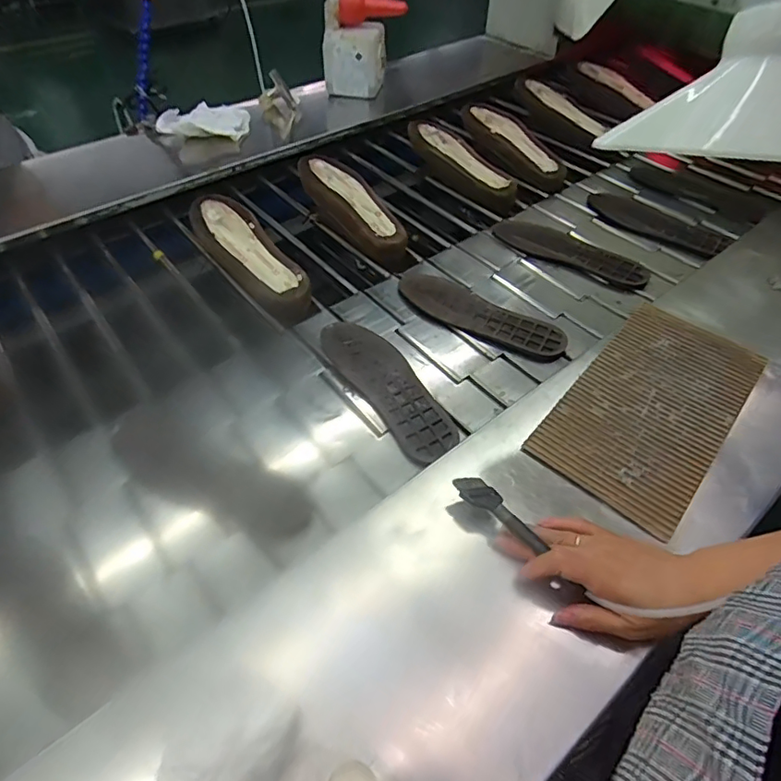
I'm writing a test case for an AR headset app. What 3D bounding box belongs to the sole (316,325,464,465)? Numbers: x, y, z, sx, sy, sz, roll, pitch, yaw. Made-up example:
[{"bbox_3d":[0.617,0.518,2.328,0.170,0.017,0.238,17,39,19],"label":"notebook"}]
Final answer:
[{"bbox_3d":[-0.003,-0.008,0.649,0.079,0.015,0.243,-27,55,-22],"label":"sole"}]

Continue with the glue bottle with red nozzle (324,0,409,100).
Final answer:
[{"bbox_3d":[-0.058,-0.732,1.094,0.181,0.190,0.066,3,52,9],"label":"glue bottle with red nozzle"}]

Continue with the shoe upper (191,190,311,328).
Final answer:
[{"bbox_3d":[-0.205,-0.199,0.773,0.092,0.073,0.263,-36,58,-24],"label":"shoe upper"}]

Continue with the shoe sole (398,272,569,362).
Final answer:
[{"bbox_3d":[0.120,-0.106,0.735,0.252,0.013,0.092,33,57,24],"label":"shoe sole"}]

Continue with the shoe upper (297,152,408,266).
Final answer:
[{"bbox_3d":[-0.056,-0.305,0.861,0.096,0.075,0.270,-33,56,-22],"label":"shoe upper"}]

